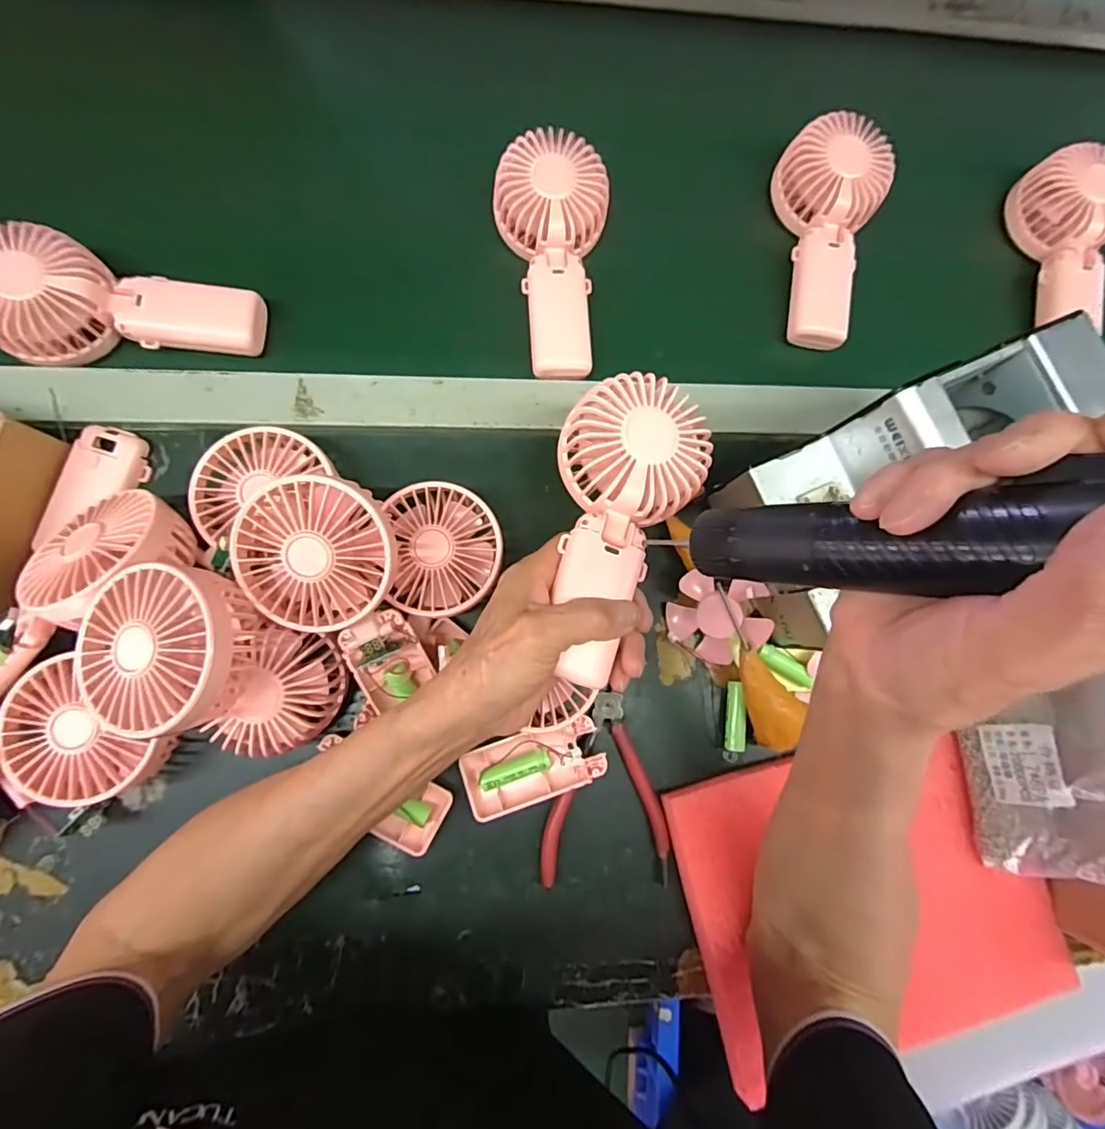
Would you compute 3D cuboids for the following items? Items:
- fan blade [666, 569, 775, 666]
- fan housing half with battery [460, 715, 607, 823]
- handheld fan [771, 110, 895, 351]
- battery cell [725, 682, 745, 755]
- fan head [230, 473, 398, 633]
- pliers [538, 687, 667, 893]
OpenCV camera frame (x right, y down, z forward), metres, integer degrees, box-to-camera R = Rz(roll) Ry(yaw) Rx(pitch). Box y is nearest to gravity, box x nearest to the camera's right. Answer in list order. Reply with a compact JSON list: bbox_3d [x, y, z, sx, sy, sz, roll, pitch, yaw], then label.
[{"bbox_3d":[0.122,0.041,0.392,0.071,0.016,0.065,8,107,13],"label":"fan blade"},{"bbox_3d":[-0.013,0.139,0.364,0.092,0.019,0.044,-15,83,-7],"label":"fan housing half with battery"},{"bbox_3d":[0.227,-0.268,0.441,0.080,0.033,0.177,3,94,-4],"label":"handheld fan"},{"bbox_3d":[0.134,0.111,0.389,0.013,0.012,0.049,3,81,-4],"label":"battery cell"},{"bbox_3d":[-0.134,-0.007,0.316,0.081,0.040,0.086,-2,100,0],"label":"fan head"},{"bbox_3d":[0.035,0.158,0.377,0.090,0.007,0.134,-1,82,-5],"label":"pliers"}]

